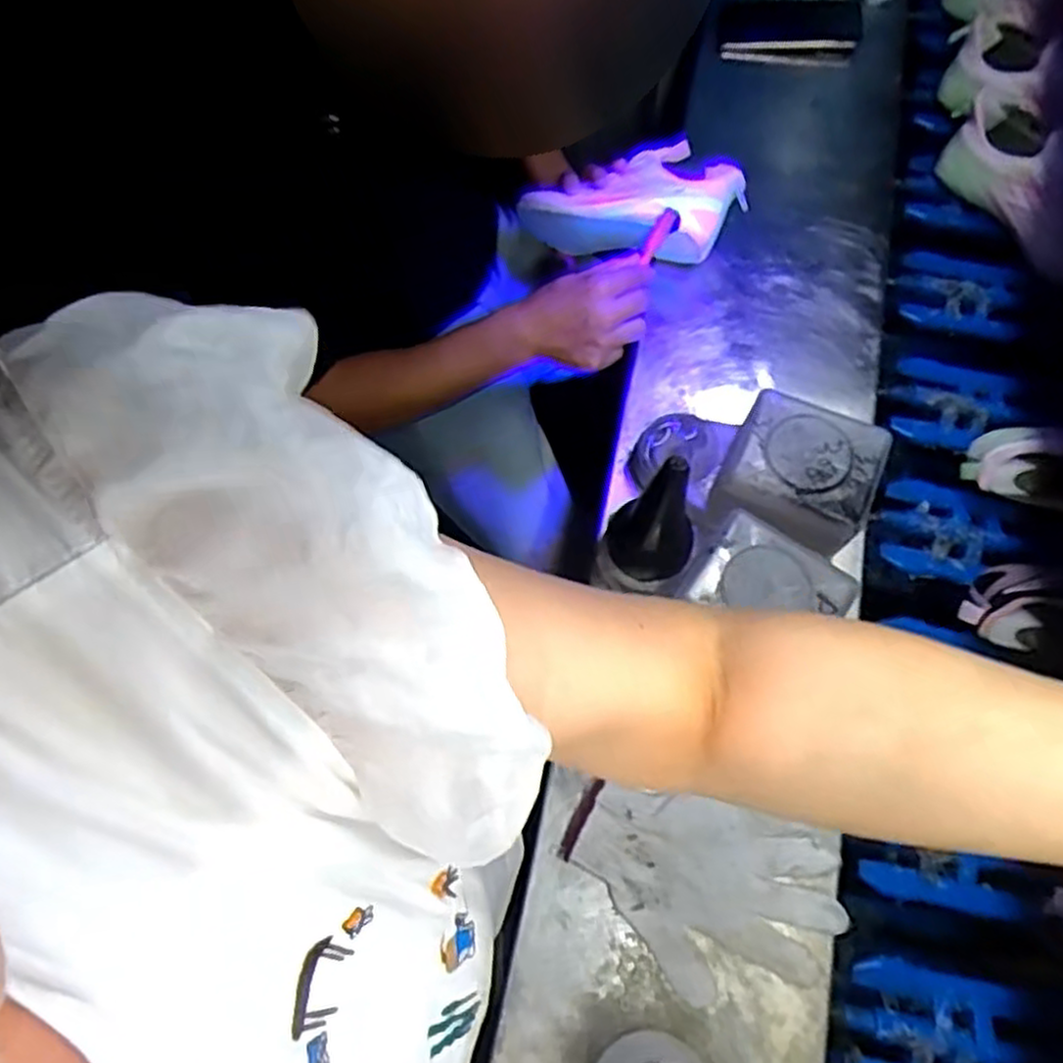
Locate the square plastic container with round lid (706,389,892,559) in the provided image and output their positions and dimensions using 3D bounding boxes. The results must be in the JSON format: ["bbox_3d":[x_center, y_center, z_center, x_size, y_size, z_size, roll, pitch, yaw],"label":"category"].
[{"bbox_3d":[0.218,-0.045,0.614,0.113,0.072,0.106,21,72,10],"label":"square plastic container with round lid"}]

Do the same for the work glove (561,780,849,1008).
[{"bbox_3d":[0.127,0.276,0.564,0.202,0.027,0.133,17,72,8],"label":"work glove"}]

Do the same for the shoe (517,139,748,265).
[{"bbox_3d":[0.103,-0.338,0.774,0.235,0.074,0.129,6,69,29],"label":"shoe"}]

